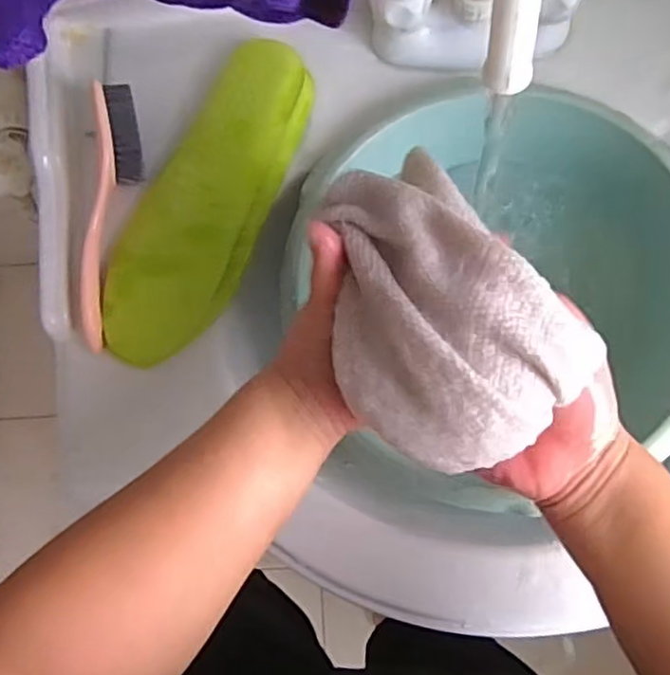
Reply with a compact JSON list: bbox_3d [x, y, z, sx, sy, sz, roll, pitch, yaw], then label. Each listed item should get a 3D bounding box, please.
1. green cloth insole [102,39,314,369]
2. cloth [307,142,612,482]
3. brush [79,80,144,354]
[{"bbox_3d":[-0.093,-0.097,0.471,0.087,0.025,0.245,26,86,5],"label":"green cloth insole"},{"bbox_3d":[0.040,-0.012,0.307,0.098,0.046,0.150,-40,84,-1],"label":"cloth"},{"bbox_3d":[-0.162,-0.086,0.468,0.029,0.033,0.187,6,85,3],"label":"brush"}]

